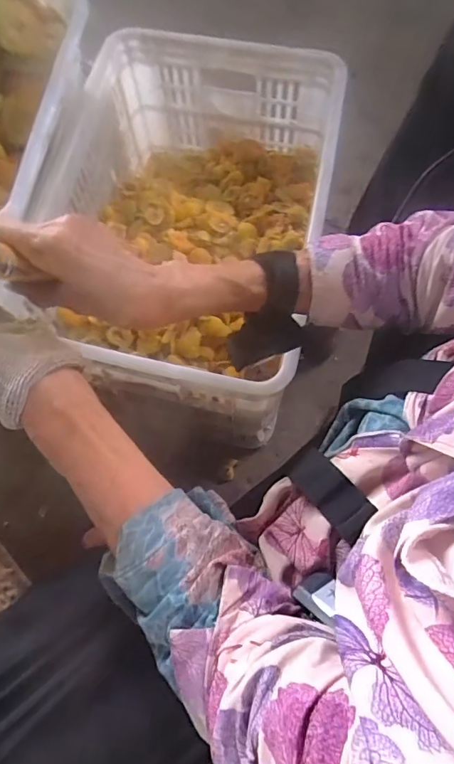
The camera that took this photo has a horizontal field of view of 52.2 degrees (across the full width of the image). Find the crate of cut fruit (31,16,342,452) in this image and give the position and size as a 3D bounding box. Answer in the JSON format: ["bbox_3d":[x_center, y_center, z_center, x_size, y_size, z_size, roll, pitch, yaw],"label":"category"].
[{"bbox_3d":[-0.047,-0.231,0.654,0.332,0.224,0.425,11,72,6],"label":"crate of cut fruit"}]

